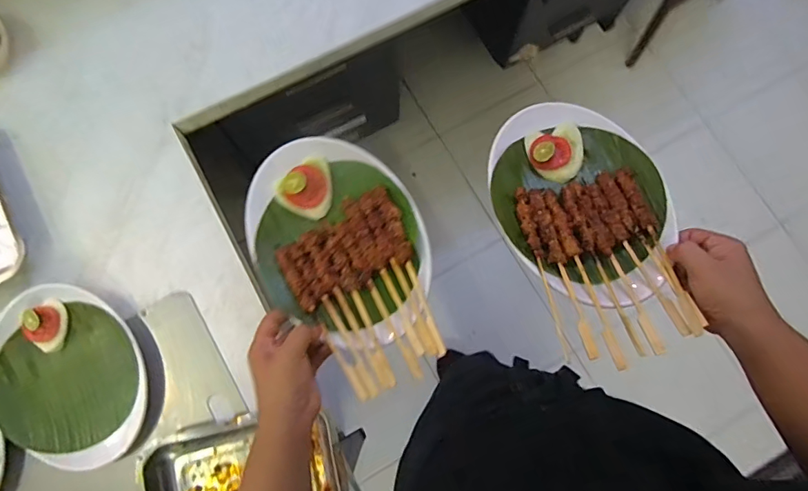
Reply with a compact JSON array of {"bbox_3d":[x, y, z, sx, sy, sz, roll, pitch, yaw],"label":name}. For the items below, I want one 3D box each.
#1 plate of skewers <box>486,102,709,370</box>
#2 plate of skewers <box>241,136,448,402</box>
[{"bbox_3d":[0.205,-0.026,0.521,0.180,0.045,0.295,-18,66,-2],"label":"plate of skewers"},{"bbox_3d":[-0.068,0.013,0.519,0.180,0.053,0.286,-25,81,-5],"label":"plate of skewers"}]

